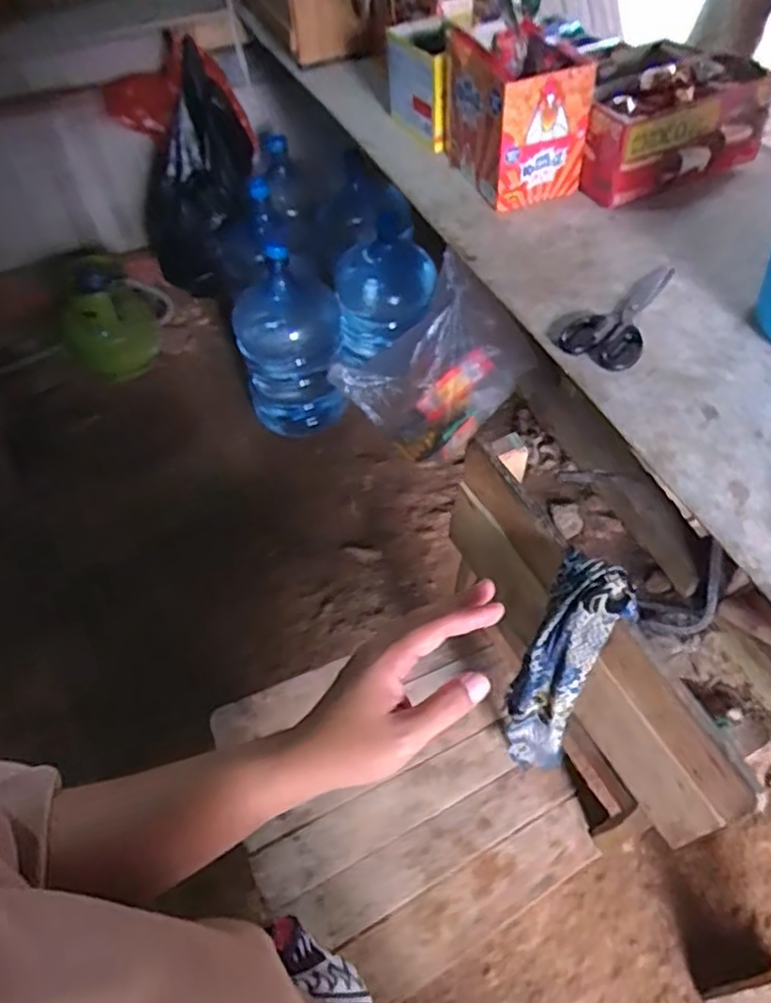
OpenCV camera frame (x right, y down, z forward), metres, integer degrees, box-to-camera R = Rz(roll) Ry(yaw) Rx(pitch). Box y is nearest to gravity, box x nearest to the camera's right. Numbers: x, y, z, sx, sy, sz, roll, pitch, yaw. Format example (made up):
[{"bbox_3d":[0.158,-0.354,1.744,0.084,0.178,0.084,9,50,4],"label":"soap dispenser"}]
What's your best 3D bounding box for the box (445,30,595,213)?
[{"bbox_3d":[0.169,-0.522,0.896,0.123,0.150,0.200,-16,53,-8],"label":"box"}]

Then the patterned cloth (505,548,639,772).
[{"bbox_3d":[0.176,0.184,0.676,0.075,0.334,0.075,29,60,24],"label":"patterned cloth"}]

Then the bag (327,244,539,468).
[{"bbox_3d":[0.079,-0.200,1.019,0.307,0.283,0.111,-5,52,1],"label":"bag"}]

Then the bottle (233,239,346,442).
[{"bbox_3d":[-0.236,-0.394,1.742,0.269,0.453,0.237,-21,53,-12],"label":"bottle"}]

